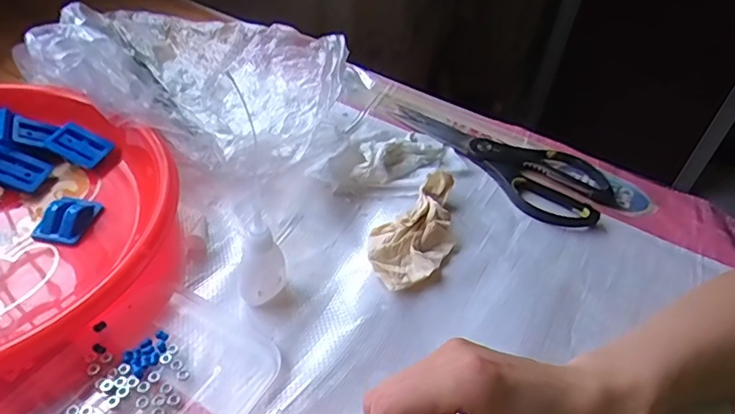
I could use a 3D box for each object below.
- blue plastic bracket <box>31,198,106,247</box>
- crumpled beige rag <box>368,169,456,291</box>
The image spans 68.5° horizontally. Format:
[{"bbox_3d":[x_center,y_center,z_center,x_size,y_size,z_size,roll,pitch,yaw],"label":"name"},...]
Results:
[{"bbox_3d":[-0.223,0.007,0.402,0.030,0.018,0.043,10,43,3],"label":"blue plastic bracket"},{"bbox_3d":[0.042,0.018,0.417,0.056,0.027,0.112,32,48,25],"label":"crumpled beige rag"}]

